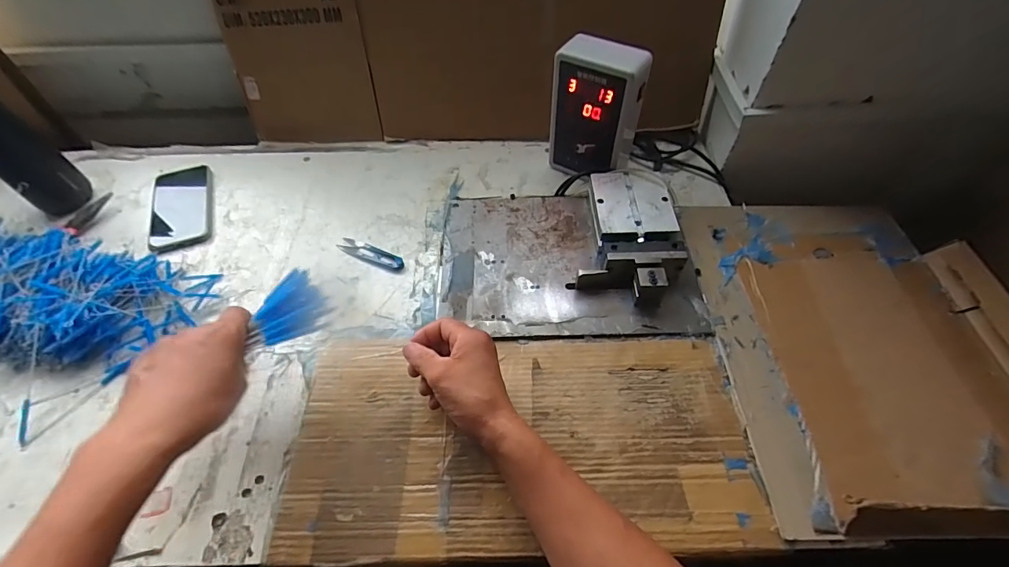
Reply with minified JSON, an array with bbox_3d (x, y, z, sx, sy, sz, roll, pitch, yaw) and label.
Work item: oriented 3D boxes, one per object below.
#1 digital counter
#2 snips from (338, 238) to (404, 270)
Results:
[{"bbox_3d":[0.123,-0.228,0.601,0.109,0.183,0.053,29,59,22],"label":"digital counter"},{"bbox_3d":[-0.178,-0.042,0.591,0.103,0.007,0.024,20,56,17],"label":"snips"}]

